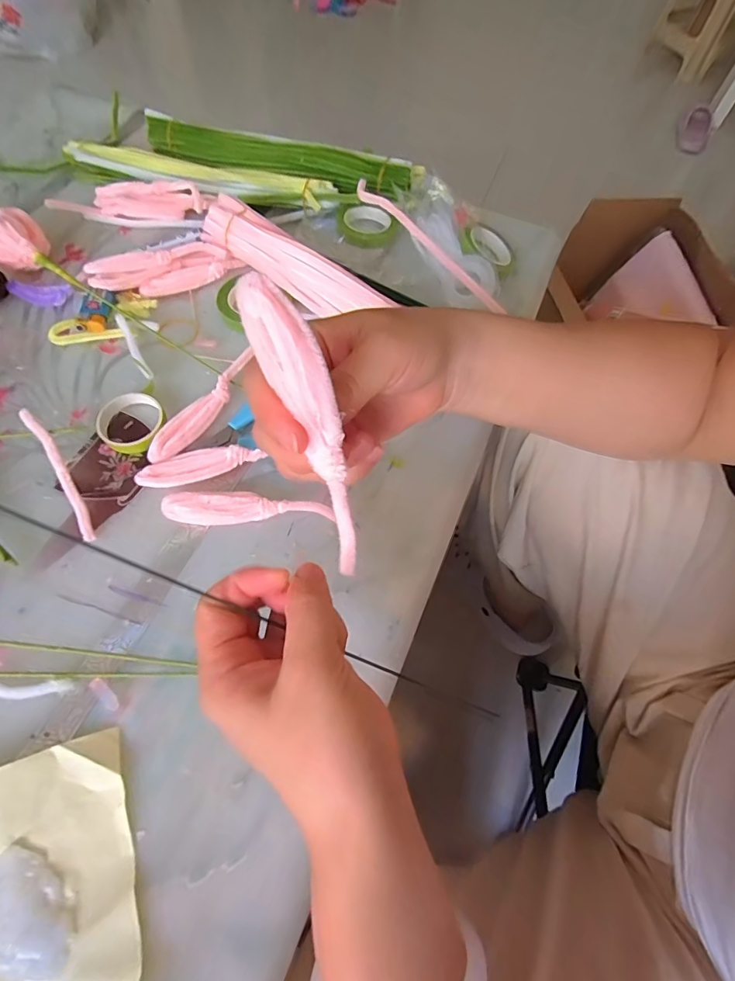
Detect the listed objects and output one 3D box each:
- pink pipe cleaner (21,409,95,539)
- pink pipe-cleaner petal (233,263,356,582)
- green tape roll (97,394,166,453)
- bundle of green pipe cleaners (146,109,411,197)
[{"bbox_3d":[-0.216,-0.011,0.307,0.012,0.006,0.100,-25,95,-14],"label":"pink pipe cleaner"},{"bbox_3d":[-0.020,-0.021,0.178,0.022,0.124,0.011,-23,25,-13],"label":"pink pipe-cleaner petal"},{"bbox_3d":[-0.187,-0.053,0.347,0.049,0.013,0.049,-16,67,-10],"label":"green tape roll"},{"bbox_3d":[-0.101,-0.358,0.464,0.293,0.033,0.039,17,65,5],"label":"bundle of green pipe cleaners"}]

